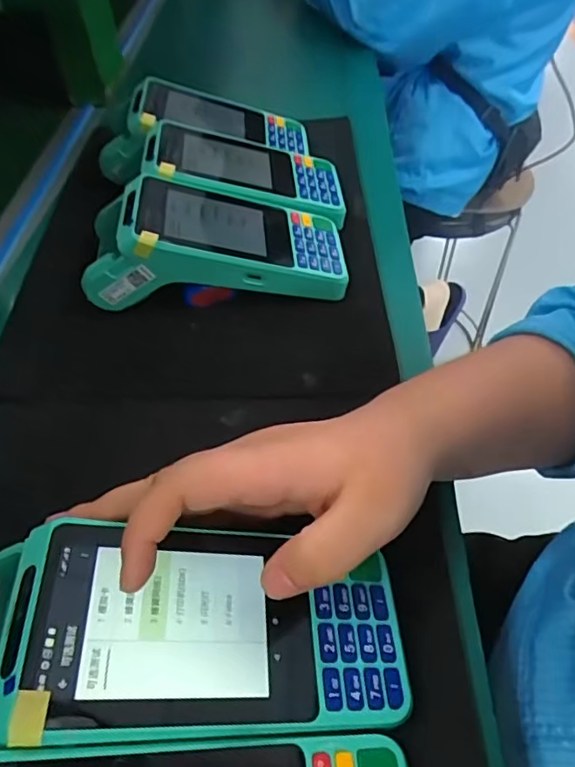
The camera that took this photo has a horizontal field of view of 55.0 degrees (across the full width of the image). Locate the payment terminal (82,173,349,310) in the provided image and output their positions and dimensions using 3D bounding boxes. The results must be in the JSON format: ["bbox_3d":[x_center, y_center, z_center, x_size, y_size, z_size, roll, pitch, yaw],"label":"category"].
[{"bbox_3d":[-0.047,-0.095,0.388,0.165,0.056,0.092,7,50,-17],"label":"payment terminal"}]

